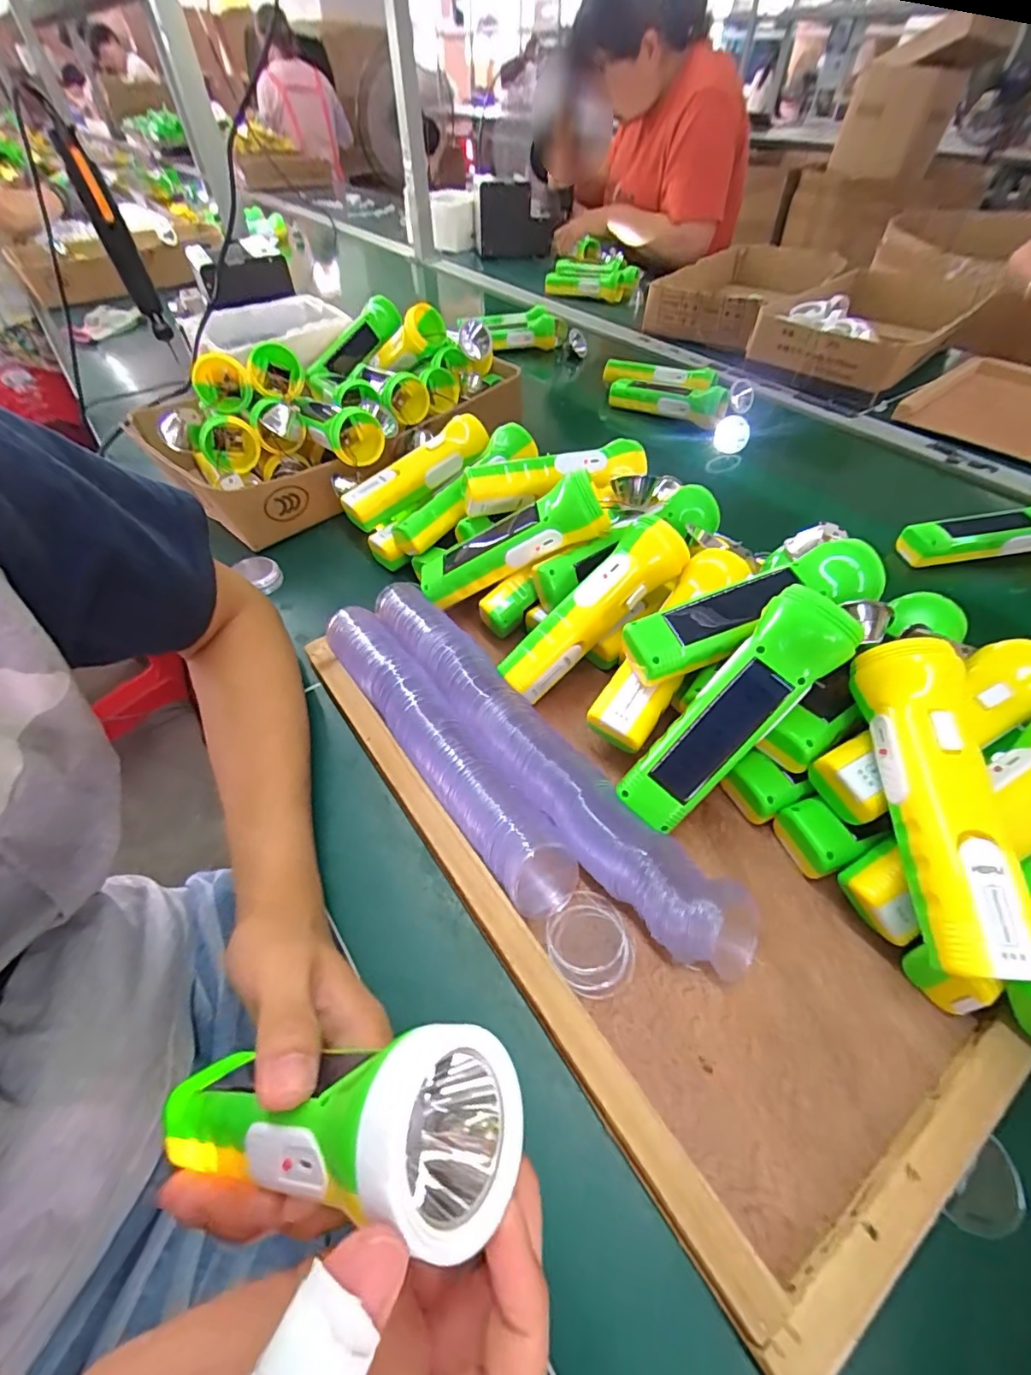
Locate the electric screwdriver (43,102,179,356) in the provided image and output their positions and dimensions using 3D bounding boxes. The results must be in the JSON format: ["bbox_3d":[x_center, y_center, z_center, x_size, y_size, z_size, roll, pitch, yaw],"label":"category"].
[{"bbox_3d":[-0.539,-0.598,0.721,0.043,0.230,0.040,-25,54,-20],"label":"electric screwdriver"}]

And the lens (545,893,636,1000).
[{"bbox_3d":[0.043,0.146,0.300,0.050,0.007,0.050,0,49,0],"label":"lens"}]

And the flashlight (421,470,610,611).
[{"bbox_3d":[-0.006,-0.122,0.440,0.159,0.043,0.056,-22,45,22],"label":"flashlight"}]

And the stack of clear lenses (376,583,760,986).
[{"bbox_3d":[0.002,0.039,0.370,0.052,0.037,0.361,-32,56,-25],"label":"stack of clear lenses"}]

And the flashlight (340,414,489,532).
[{"bbox_3d":[-0.098,-0.220,0.541,0.170,0.041,0.050,-38,58,-9],"label":"flashlight"}]

